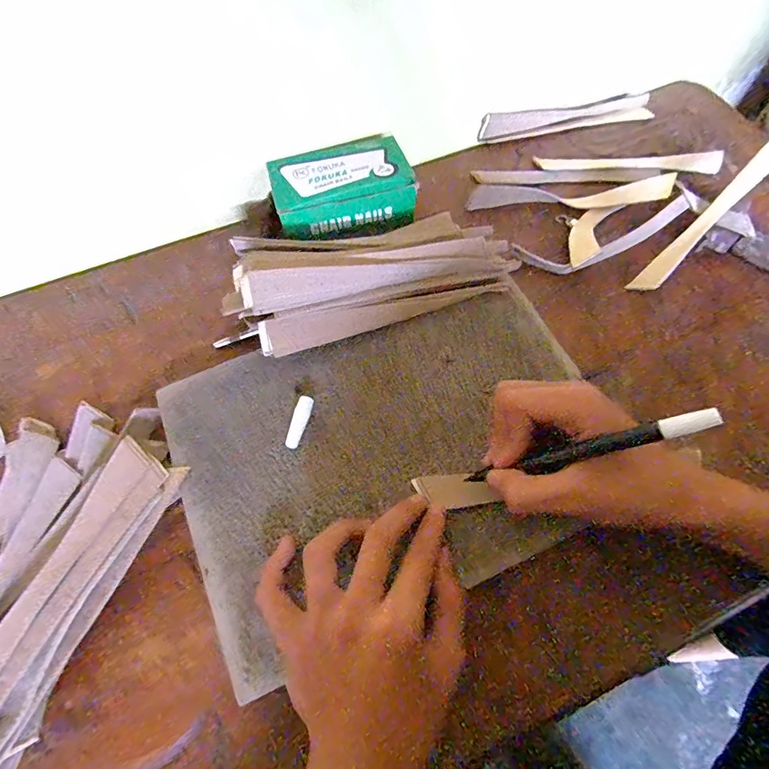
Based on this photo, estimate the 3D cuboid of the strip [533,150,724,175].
[{"bbox_3d":[0.247,-0.226,0.447,0.183,0.012,0.018,3,66,2],"label":"strip"}]

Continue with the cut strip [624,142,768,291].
[{"bbox_3d":[0.287,-0.145,0.392,0.191,0.018,0.018,-44,68,-7],"label":"cut strip"}]

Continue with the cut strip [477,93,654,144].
[{"bbox_3d":[0.195,-0.292,0.476,0.197,0.018,0.038,-13,66,-5],"label":"cut strip"}]

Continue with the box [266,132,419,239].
[{"bbox_3d":[-0.037,-0.174,0.399,0.122,0.055,0.086,-11,66,-6],"label":"box"}]

